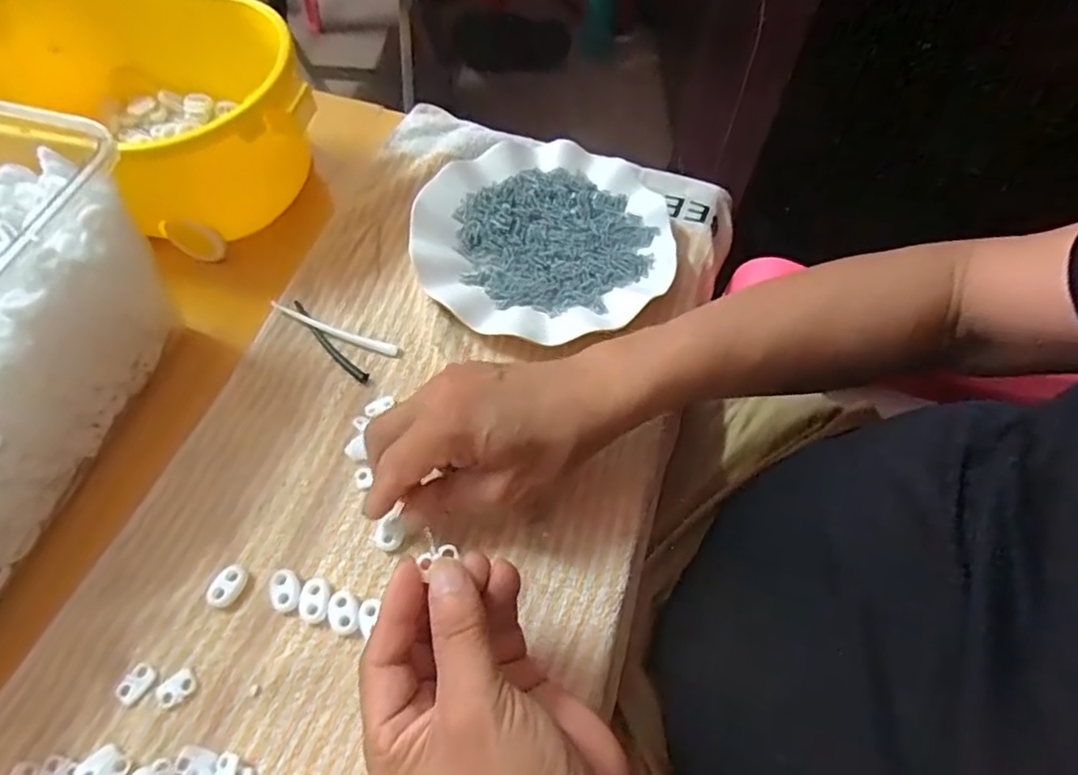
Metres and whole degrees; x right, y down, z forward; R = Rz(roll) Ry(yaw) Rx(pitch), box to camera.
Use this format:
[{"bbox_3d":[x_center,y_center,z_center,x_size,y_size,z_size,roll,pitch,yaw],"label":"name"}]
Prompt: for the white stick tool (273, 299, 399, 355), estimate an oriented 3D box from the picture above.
[{"bbox_3d":[-0.138,-0.039,0.408,0.093,0.008,0.008,20,61,9],"label":"white stick tool"}]

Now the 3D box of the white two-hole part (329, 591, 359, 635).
[{"bbox_3d":[-0.103,0.118,0.319,0.014,0.004,0.022,-11,61,-8],"label":"white two-hole part"}]

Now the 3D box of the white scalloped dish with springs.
[{"bbox_3d":[0.006,-0.108,0.442,0.179,0.027,0.177,1,60,-1],"label":"white scalloped dish with springs"}]

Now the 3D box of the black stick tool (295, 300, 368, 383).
[{"bbox_3d":[-0.142,-0.031,0.405,0.009,0.004,0.084,-39,68,-21],"label":"black stick tool"}]

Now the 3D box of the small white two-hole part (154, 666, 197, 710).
[{"bbox_3d":[-0.180,0.149,0.300,0.019,0.004,0.013,-36,67,-20],"label":"small white two-hole part"}]

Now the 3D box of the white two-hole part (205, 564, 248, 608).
[{"bbox_3d":[-0.167,0.106,0.325,0.016,0.005,0.022,26,62,13],"label":"white two-hole part"}]

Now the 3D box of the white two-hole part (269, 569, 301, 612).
[{"bbox_3d":[-0.135,0.108,0.323,0.015,0.004,0.021,-19,62,-12],"label":"white two-hole part"}]

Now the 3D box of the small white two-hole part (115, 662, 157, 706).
[{"bbox_3d":[-0.201,0.147,0.301,0.013,0.004,0.018,29,63,14],"label":"small white two-hole part"}]

